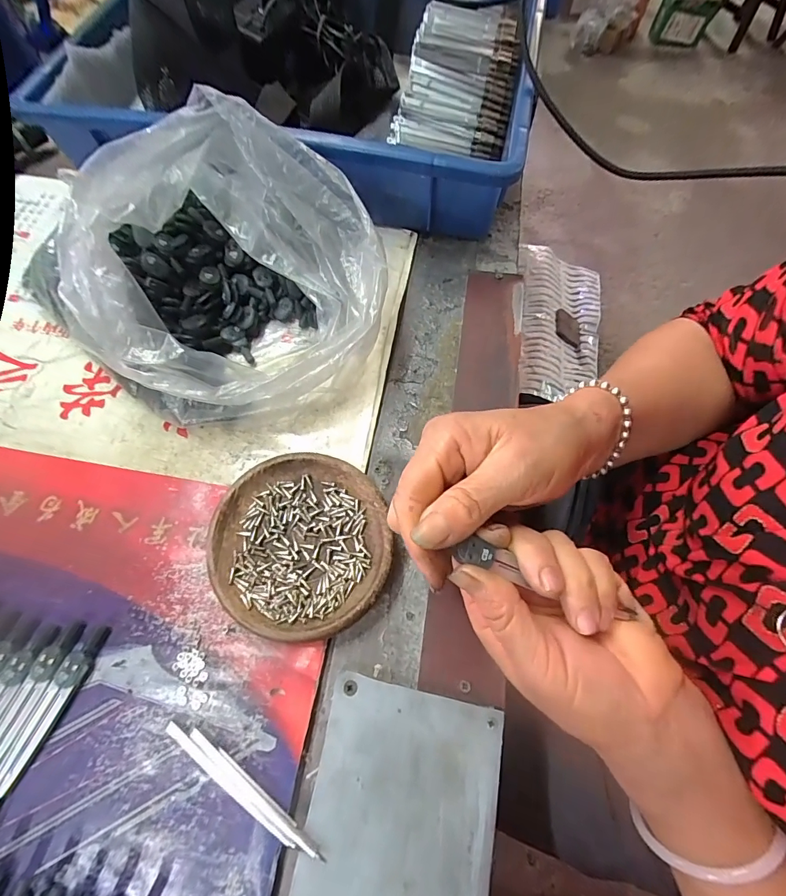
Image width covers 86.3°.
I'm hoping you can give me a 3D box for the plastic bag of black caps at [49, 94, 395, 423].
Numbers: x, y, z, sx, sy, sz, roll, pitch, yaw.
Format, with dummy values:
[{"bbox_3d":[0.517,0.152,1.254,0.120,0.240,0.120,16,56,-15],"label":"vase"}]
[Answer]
[{"bbox_3d":[-0.106,-0.127,0.299,0.193,0.115,0.186,-11,66,-5],"label":"plastic bag of black caps"}]

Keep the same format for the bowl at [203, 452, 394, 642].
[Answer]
[{"bbox_3d":[-0.058,0.061,0.269,0.111,0.019,0.109,0,66,0],"label":"bowl"}]

